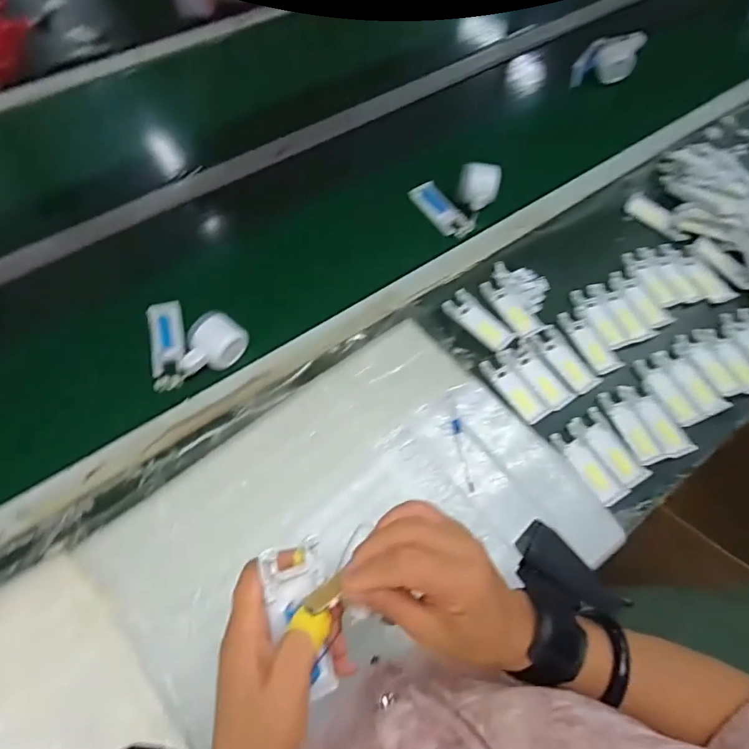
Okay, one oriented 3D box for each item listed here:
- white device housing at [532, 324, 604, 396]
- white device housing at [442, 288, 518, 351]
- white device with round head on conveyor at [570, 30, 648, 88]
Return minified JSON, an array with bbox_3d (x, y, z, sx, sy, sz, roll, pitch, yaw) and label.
[{"bbox_3d":[0.268,-0.020,0.686,0.042,0.010,0.103,-31,71,-19],"label":"white device housing"},{"bbox_3d":[0.151,-0.077,0.708,0.107,0.012,0.043,42,67,14],"label":"white device housing"},{"bbox_3d":[0.439,-0.594,0.925,0.100,0.069,0.098,1,65,-3],"label":"white device with round head on conveyor"}]

